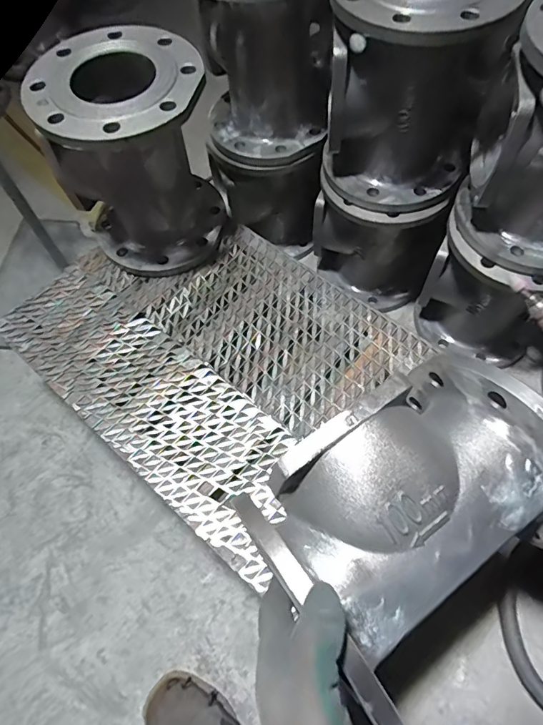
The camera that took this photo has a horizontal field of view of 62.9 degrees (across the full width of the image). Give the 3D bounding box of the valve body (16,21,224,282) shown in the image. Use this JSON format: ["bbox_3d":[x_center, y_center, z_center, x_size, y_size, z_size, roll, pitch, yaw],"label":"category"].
[{"bbox_3d":[-0.187,-0.285,0.638,0.215,0.248,0.205,-20,64,-7],"label":"valve body"}]

